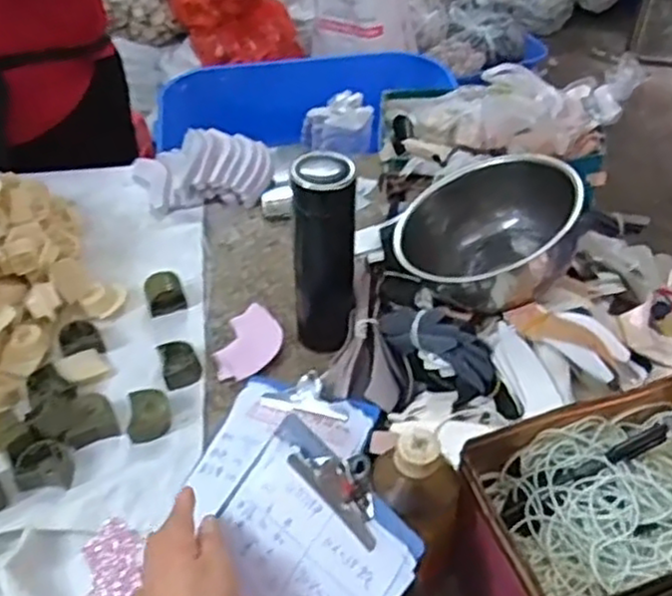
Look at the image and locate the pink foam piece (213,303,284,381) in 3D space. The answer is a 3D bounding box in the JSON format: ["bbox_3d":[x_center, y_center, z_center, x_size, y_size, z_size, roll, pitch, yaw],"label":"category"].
[{"bbox_3d":[-0.094,0.049,0.781,0.066,0.012,0.105,11,45,11],"label":"pink foam piece"}]

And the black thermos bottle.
[{"bbox_3d":[-0.011,-0.041,0.714,0.063,0.208,0.062,3,44,2],"label":"black thermos bottle"}]

